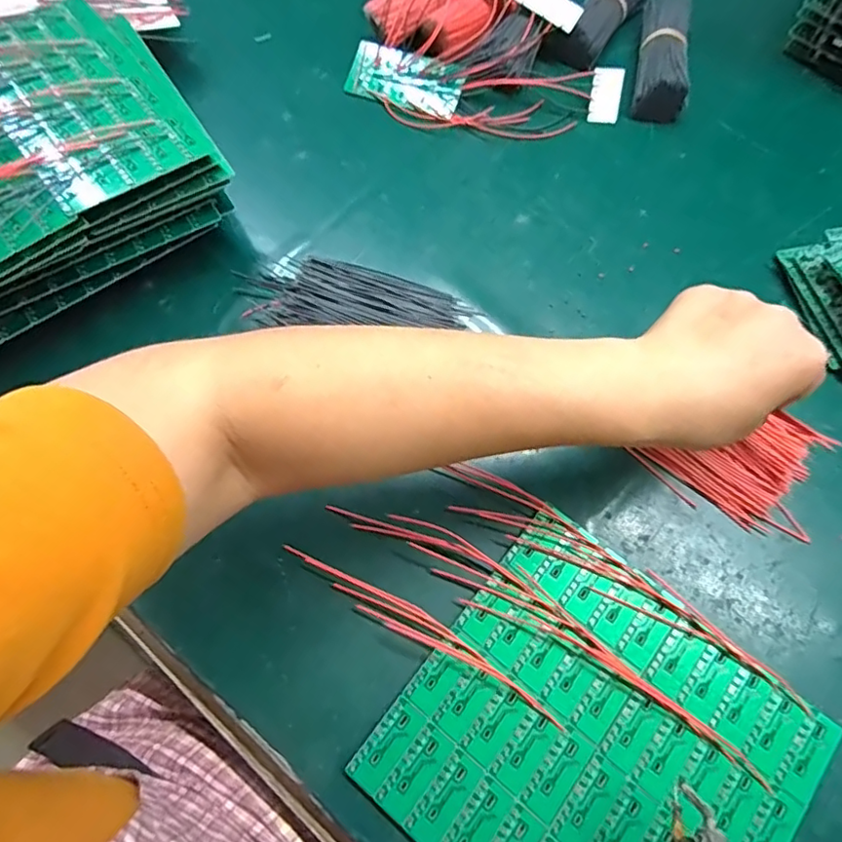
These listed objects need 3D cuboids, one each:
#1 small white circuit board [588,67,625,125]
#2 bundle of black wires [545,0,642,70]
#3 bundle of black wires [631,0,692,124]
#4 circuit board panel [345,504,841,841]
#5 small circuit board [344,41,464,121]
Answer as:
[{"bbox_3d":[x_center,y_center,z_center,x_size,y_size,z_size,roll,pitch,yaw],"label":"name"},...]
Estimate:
[{"bbox_3d":[0.154,-0.271,0.478,0.025,0.041,0.004,6,26,6],"label":"small white circuit board"},{"bbox_3d":[0.161,-0.359,0.506,0.042,0.031,0.125,32,73,12],"label":"bundle of black wires"},{"bbox_3d":[0.205,-0.313,0.489,0.041,0.034,0.124,8,70,4],"label":"bundle of black wires"},{"bbox_3d":[0.096,0.180,0.313,0.197,0.004,0.188,37,73,14],"label":"circuit board panel"},{"bbox_3d":[-0.015,-0.294,0.496,0.100,0.005,0.043,20,96,7],"label":"small circuit board"}]

